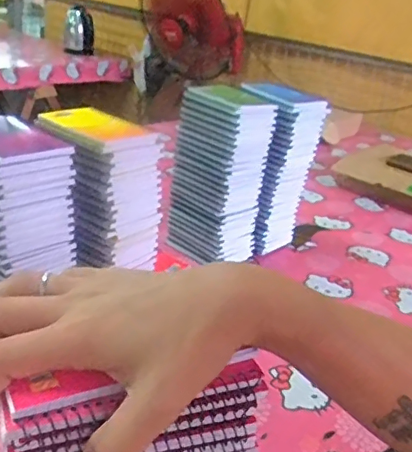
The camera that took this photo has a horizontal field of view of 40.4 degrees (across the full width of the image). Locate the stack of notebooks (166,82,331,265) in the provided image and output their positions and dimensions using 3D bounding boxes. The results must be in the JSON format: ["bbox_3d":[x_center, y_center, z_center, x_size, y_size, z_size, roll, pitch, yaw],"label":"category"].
[{"bbox_3d":[0.061,-0.082,0.967,0.164,0.285,0.209,27,31,37],"label":"stack of notebooks"}]

